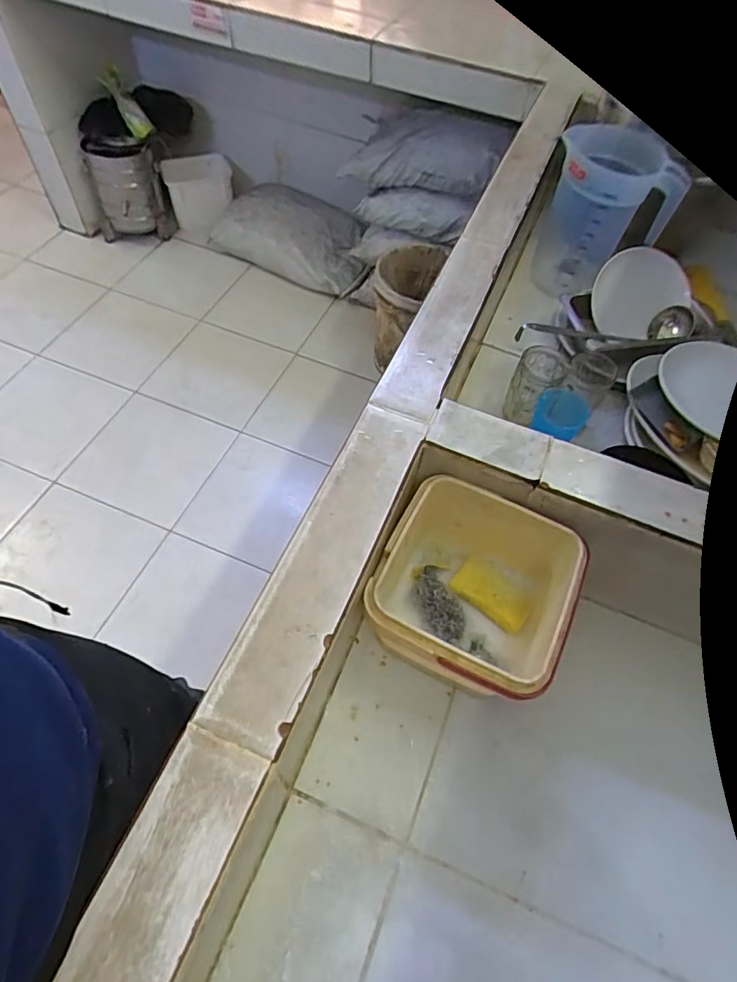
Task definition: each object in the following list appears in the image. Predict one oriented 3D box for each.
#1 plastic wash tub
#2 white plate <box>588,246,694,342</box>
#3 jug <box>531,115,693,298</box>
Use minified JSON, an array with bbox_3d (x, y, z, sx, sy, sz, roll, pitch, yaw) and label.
[{"bbox_3d":[0.119,0.137,0.658,0.207,0.176,0.208,23,59,10],"label":"plastic wash tub"},{"bbox_3d":[0.504,-0.362,0.995,0.162,0.161,0.018,3,43,18],"label":"white plate"},{"bbox_3d":[0.439,-0.510,0.991,0.215,0.258,0.152,23,58,12],"label":"jug"}]

